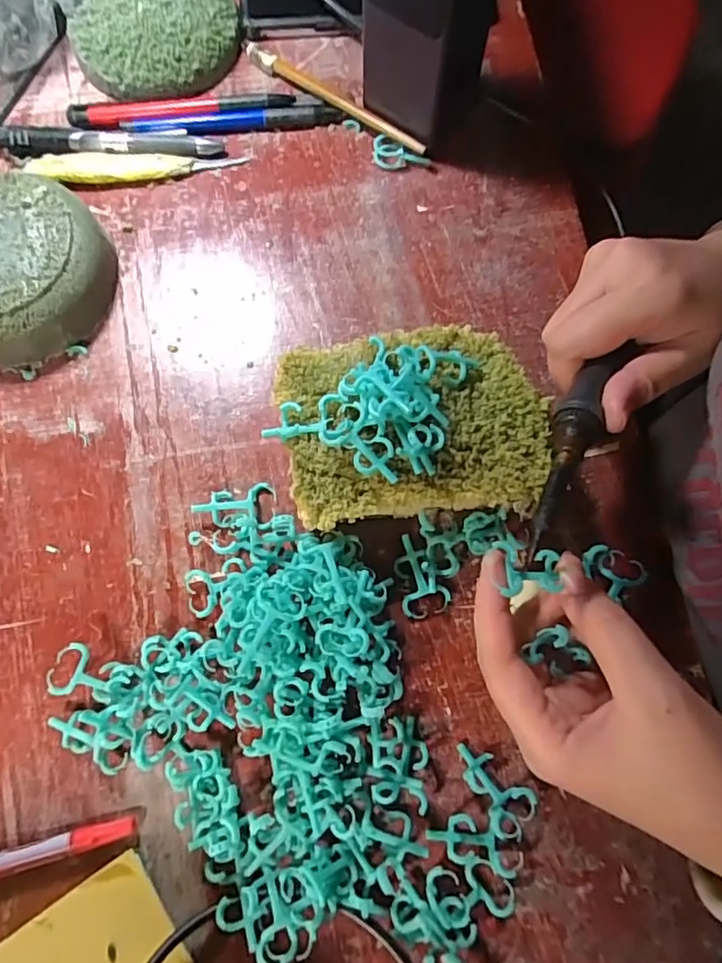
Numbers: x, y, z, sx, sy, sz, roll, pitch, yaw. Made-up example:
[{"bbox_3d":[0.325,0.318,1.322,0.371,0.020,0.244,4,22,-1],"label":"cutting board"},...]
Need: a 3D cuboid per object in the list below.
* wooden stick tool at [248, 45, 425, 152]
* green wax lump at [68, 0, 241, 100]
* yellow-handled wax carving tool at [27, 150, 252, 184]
[{"bbox_3d":[-0.017,-0.243,0.357,0.141,0.017,0.010,37,79,8],"label":"wooden stick tool"},{"bbox_3d":[-0.133,-0.296,0.364,0.102,0.021,0.100,-3,76,-1],"label":"green wax lump"},{"bbox_3d":[-0.139,-0.195,0.349,0.130,0.009,0.018,-5,76,-2],"label":"yellow-handled wax carving tool"}]

